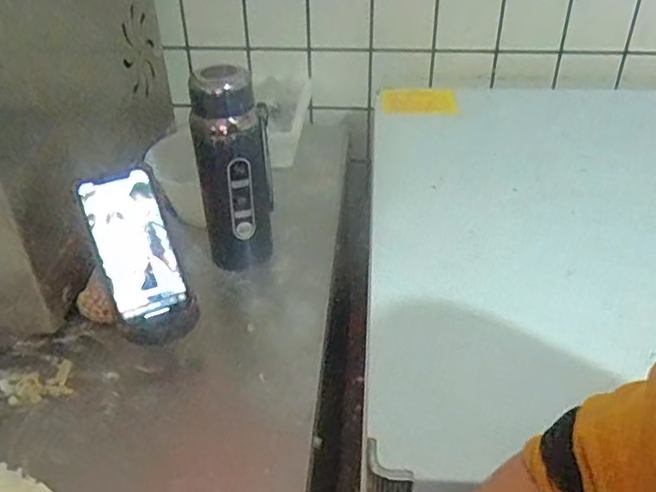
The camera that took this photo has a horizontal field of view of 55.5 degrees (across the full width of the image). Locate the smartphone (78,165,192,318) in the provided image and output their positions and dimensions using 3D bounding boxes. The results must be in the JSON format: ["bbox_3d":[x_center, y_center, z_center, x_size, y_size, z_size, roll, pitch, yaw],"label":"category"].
[{"bbox_3d":[-0.187,-0.003,0.600,0.070,0.140,0.007,-20,-2,-22],"label":"smartphone"}]

